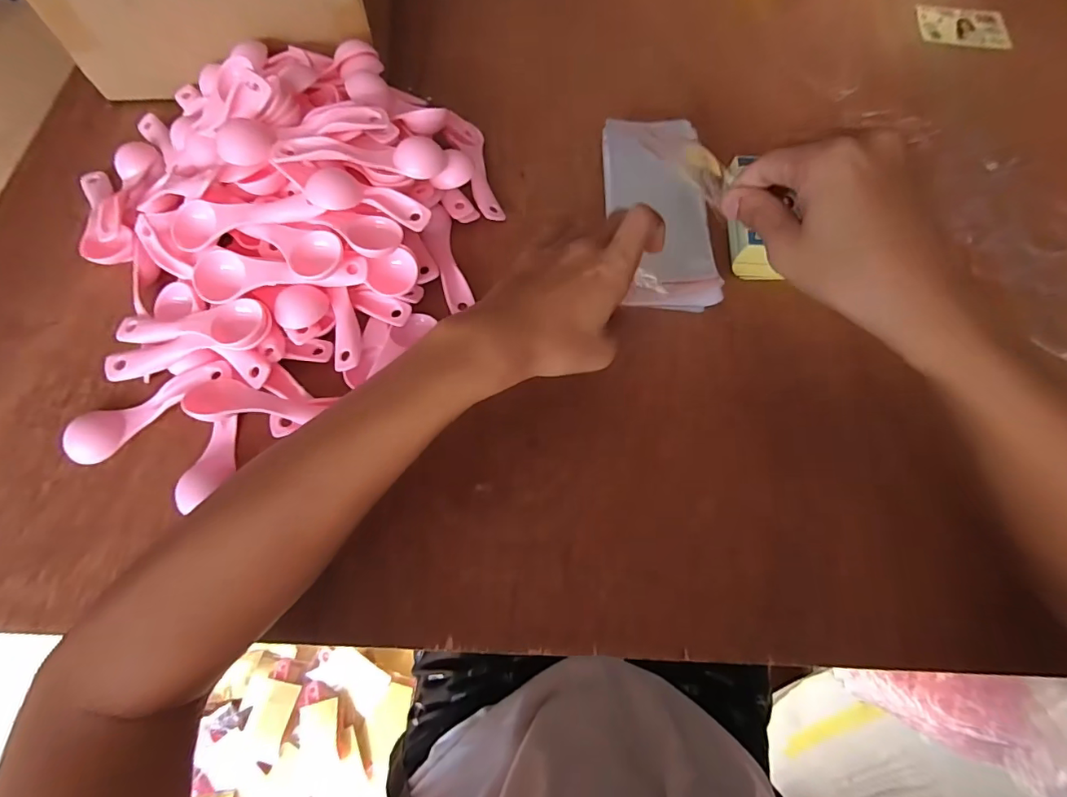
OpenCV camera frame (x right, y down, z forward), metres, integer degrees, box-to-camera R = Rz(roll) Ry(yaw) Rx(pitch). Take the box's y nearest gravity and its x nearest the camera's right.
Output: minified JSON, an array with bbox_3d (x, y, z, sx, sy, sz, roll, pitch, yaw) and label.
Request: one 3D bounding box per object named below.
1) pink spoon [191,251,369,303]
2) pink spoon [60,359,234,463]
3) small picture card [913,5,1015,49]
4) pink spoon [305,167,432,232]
[{"bbox_3d":[-0.171,-0.083,0.327,0.112,0.017,0.031,-1,67,-2],"label":"pink spoon"},{"bbox_3d":[-0.252,0.004,0.323,0.106,0.014,0.028,-32,70,-14],"label":"pink spoon"},{"bbox_3d":[0.459,-0.397,0.524,0.093,0.004,0.062,6,70,1],"label":"small picture card"},{"bbox_3d":[-0.111,-0.136,0.336,0.079,0.012,0.028,12,66,-11],"label":"pink spoon"}]

